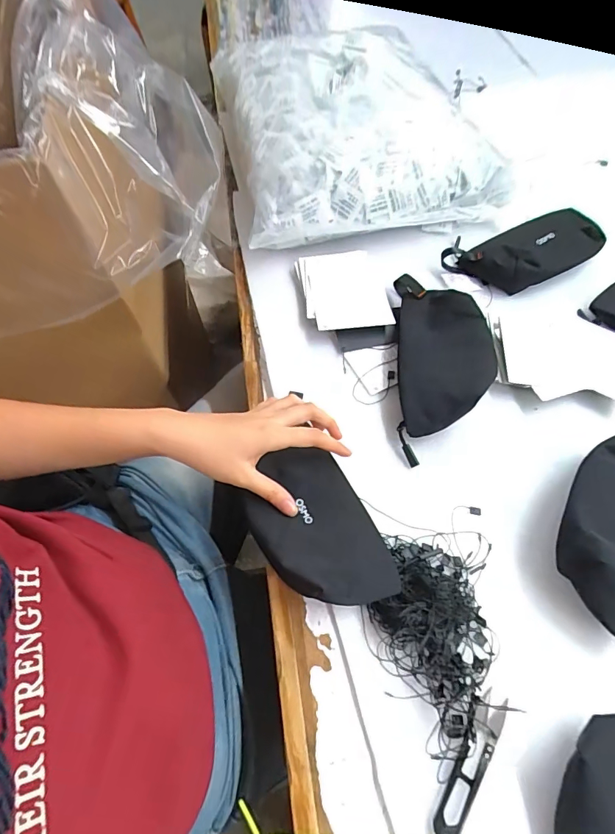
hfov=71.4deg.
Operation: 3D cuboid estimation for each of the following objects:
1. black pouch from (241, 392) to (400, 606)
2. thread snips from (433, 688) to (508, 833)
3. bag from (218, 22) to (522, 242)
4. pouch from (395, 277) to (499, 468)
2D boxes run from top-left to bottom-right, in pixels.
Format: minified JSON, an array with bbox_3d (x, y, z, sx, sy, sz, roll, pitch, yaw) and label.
[{"bbox_3d":[0.006,0.097,0.381,0.099,0.031,0.155,-26,64,-12],"label":"black pouch"},{"bbox_3d":[0.121,0.255,0.314,0.023,0.006,0.100,30,66,16],"label":"thread snips"},{"bbox_3d":[0.065,-0.465,0.661,0.397,0.092,0.468,-14,62,-6],"label":"bag"},{"bbox_3d":[0.148,-0.071,0.463,0.098,0.055,0.243,6,62,5],"label":"pouch"}]

